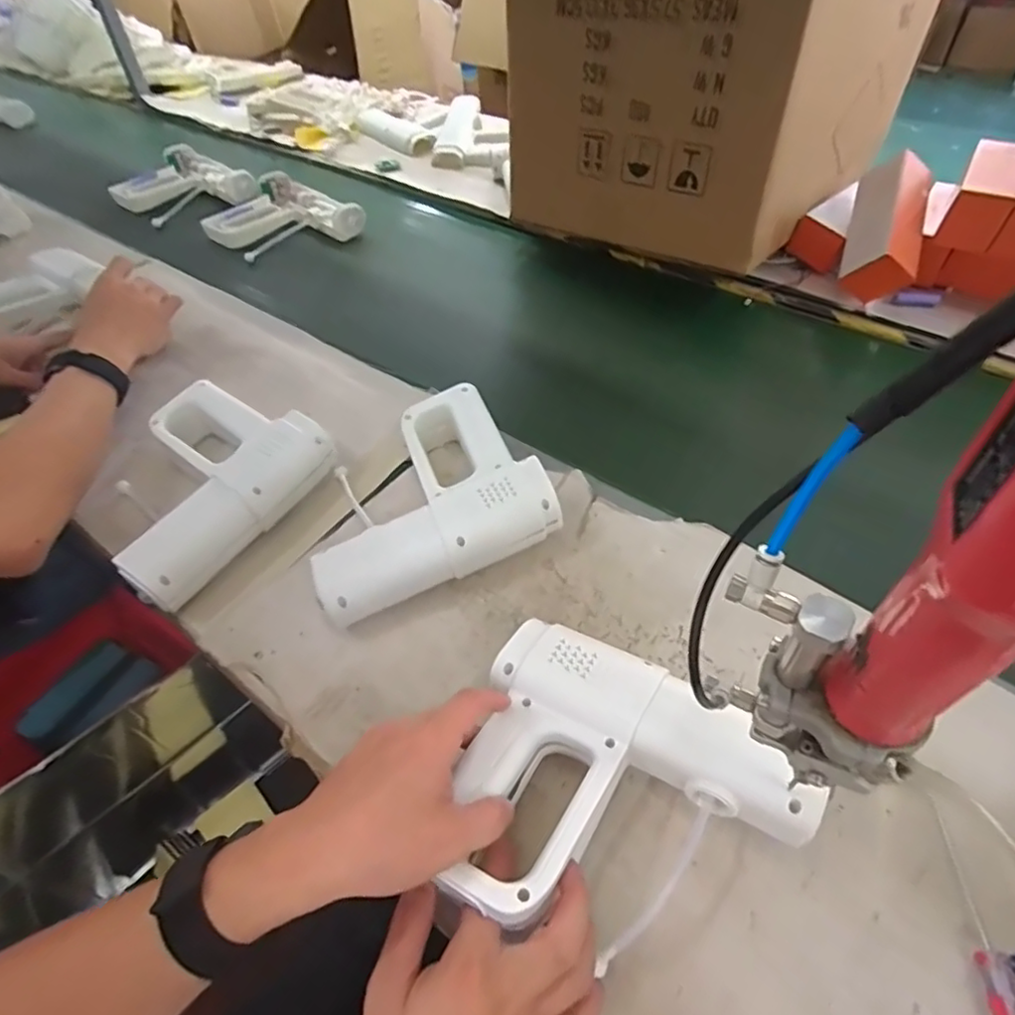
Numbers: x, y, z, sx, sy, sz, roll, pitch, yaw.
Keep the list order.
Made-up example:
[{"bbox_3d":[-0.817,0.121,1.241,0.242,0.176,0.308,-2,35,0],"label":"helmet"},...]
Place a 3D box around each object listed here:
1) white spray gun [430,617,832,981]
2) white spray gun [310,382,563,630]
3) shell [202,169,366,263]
[{"bbox_3d":[0.058,0.177,0.360,0.201,0.051,0.170,27,56,23],"label":"white spray gun"},{"bbox_3d":[-0.081,-0.010,0.547,0.205,0.070,0.175,-20,51,-12],"label":"white spray gun"},{"bbox_3d":[-0.380,-0.485,1.001,0.252,0.044,0.185,35,61,29],"label":"shell"}]

